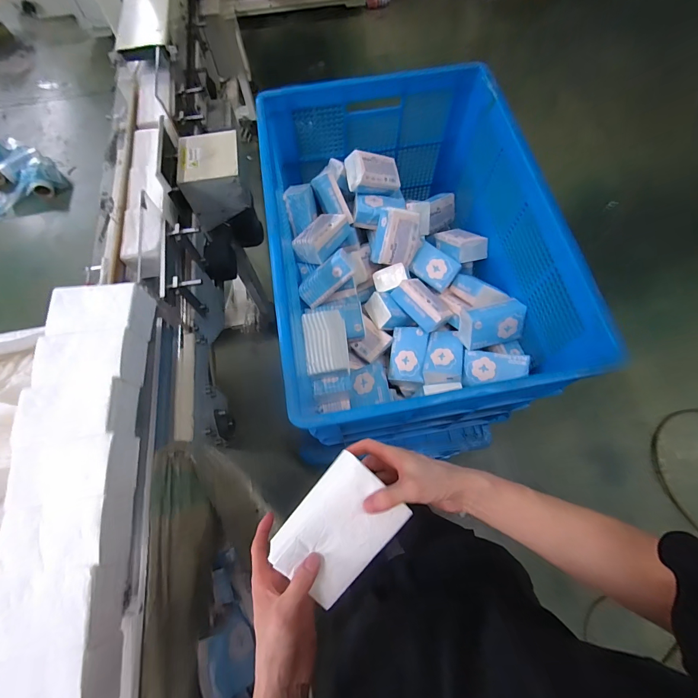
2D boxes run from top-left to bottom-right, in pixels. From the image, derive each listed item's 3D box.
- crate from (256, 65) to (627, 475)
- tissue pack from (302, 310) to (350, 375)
[{"bbox_3d":[0.123,-0.256,0.857,0.554,0.345,0.786,-10,69,-2],"label":"crate"},{"bbox_3d":[-0.049,-0.009,0.783,0.091,0.057,0.143,-9,69,-2],"label":"tissue pack"}]

